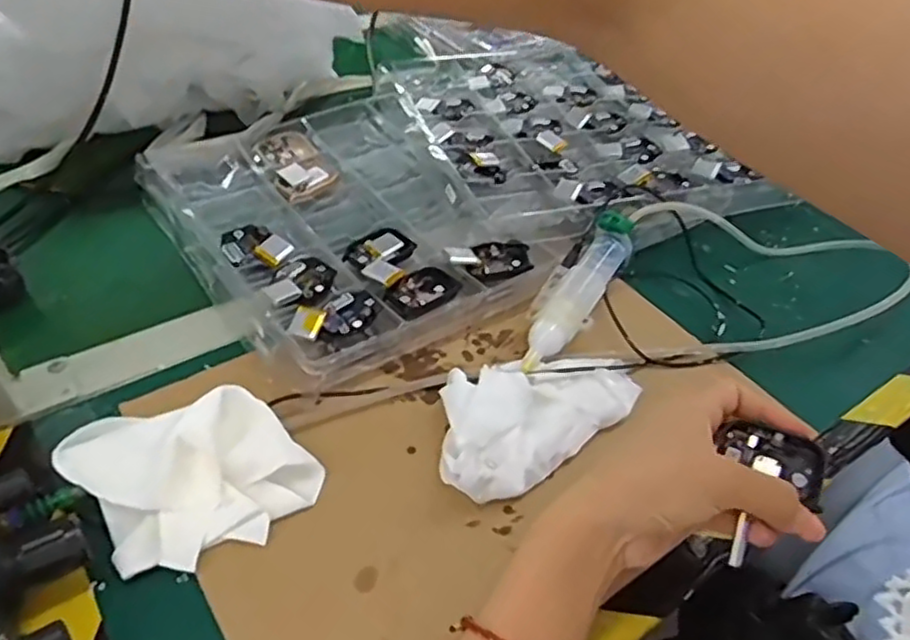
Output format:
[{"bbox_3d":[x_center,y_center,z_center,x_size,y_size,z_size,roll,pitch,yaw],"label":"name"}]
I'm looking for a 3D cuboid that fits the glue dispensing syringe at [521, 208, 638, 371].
[{"bbox_3d":[0.087,-0.017,0.484,0.030,0.041,0.134,28,61,19],"label":"glue dispensing syringe"}]

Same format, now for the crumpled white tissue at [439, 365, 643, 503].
[{"bbox_3d":[0.044,0.058,0.433,0.139,0.028,0.083,-27,53,-29],"label":"crumpled white tissue"}]

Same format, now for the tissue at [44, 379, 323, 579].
[{"bbox_3d":[-0.147,0.078,0.380,0.111,0.042,0.112,-30,55,-31],"label":"tissue"}]

